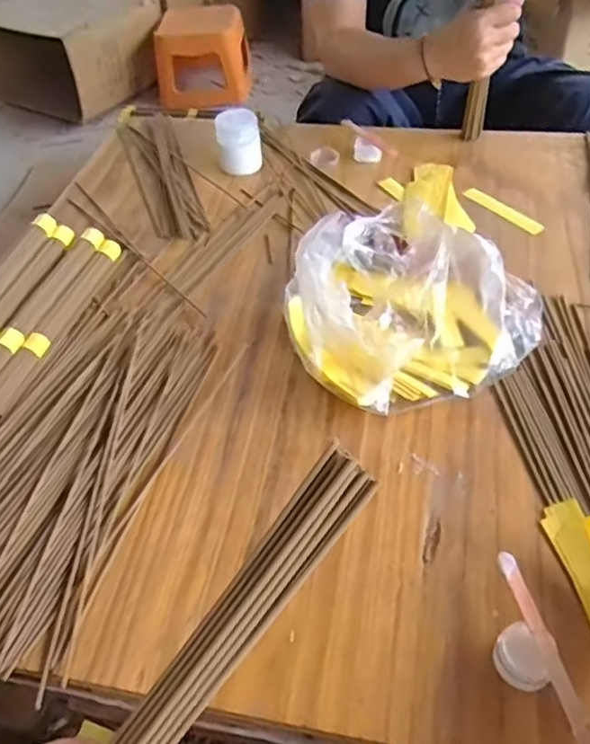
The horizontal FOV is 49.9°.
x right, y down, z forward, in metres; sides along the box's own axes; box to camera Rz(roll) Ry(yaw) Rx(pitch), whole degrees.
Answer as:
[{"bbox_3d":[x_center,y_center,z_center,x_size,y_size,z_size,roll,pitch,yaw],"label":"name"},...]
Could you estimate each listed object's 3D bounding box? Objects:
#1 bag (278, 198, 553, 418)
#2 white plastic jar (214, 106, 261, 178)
[{"bbox_3d":[0.108,-0.085,0.599,0.232,0.105,0.216,-18,48,-11],"label":"bag"},{"bbox_3d":[-0.075,-0.305,0.838,0.057,0.067,0.062,-5,47,0],"label":"white plastic jar"}]

